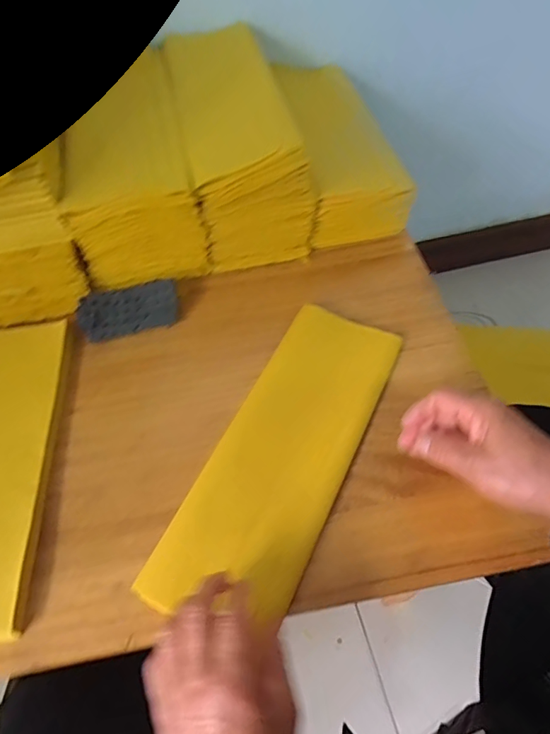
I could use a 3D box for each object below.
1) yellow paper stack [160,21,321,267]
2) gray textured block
[{"bbox_3d":[-0.051,-0.283,0.584,0.134,0.134,0.309,-15,57,-6],"label":"yellow paper stack"},{"bbox_3d":[-0.163,-0.066,0.515,0.108,0.025,0.061,-13,57,-5],"label":"gray textured block"}]

